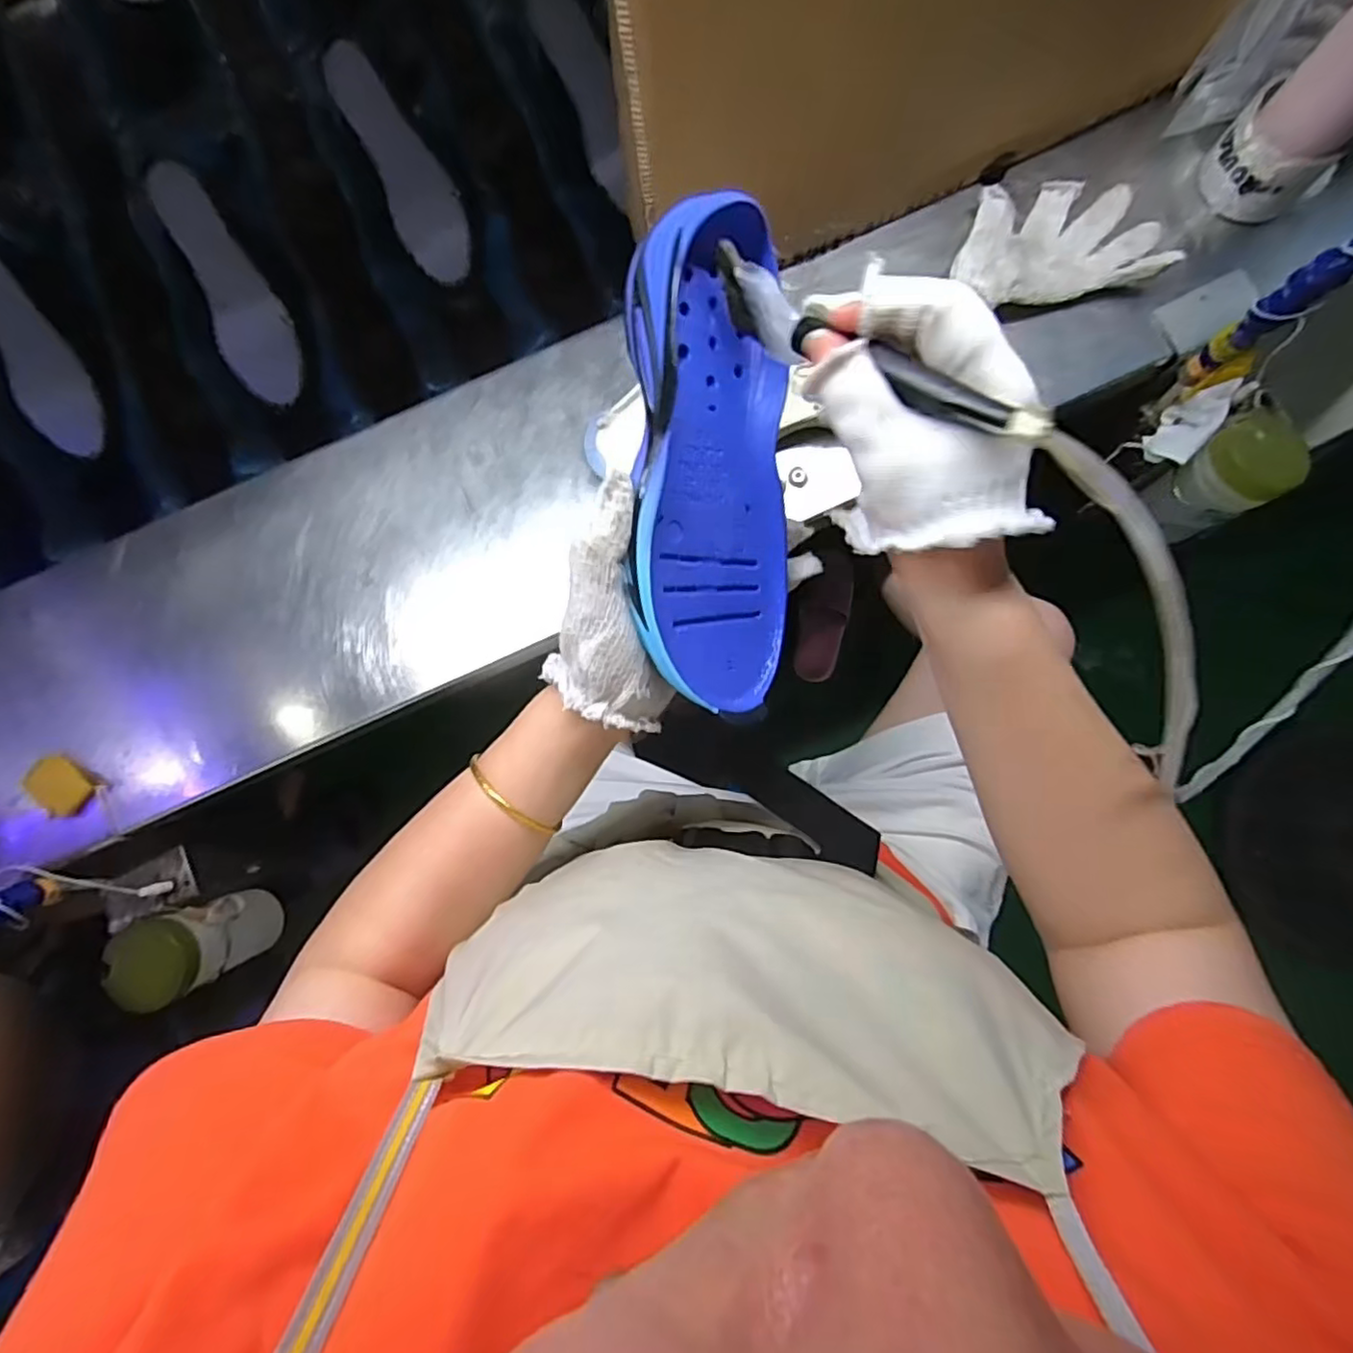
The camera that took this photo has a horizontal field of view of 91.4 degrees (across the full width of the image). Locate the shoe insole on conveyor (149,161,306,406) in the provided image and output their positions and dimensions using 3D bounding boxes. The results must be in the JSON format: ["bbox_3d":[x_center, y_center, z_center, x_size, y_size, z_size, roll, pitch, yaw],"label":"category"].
[{"bbox_3d":[-0.402,-0.351,0.596,0.059,0.015,0.194,-22,107,-1],"label":"shoe insole on conveyor"}]

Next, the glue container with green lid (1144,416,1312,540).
[{"bbox_3d":[0.518,-0.185,0.633,0.072,0.132,0.071,-1,81,5],"label":"glue container with green lid"}]

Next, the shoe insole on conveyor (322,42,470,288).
[{"bbox_3d":[-0.252,-0.469,0.605,0.059,0.019,0.194,-29,106,-2],"label":"shoe insole on conveyor"}]

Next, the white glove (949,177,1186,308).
[{"bbox_3d":[0.316,-0.366,0.553,0.167,0.033,0.107,-7,80,4],"label":"white glove"}]

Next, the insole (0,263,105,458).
[{"bbox_3d":[-0.588,-0.302,0.600,0.059,0.009,0.194,-19,107,-12],"label":"insole"}]

